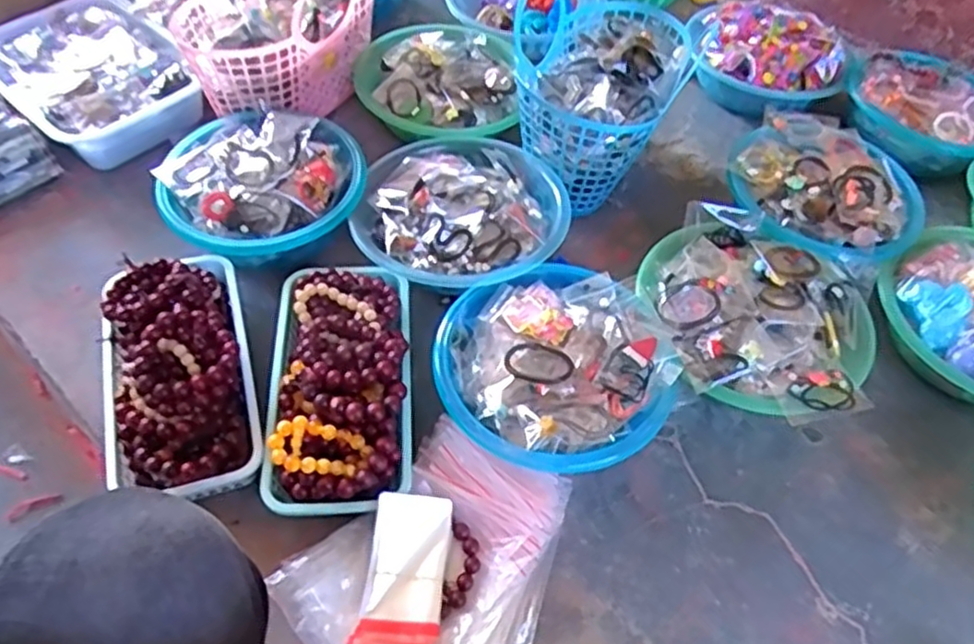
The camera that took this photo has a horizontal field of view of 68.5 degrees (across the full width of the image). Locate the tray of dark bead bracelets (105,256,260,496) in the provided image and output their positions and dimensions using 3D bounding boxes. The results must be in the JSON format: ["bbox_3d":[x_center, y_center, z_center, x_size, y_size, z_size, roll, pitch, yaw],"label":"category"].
[{"bbox_3d":[-0.293,0.038,0.677,0.126,0.110,0.258,-10,55,-12],"label":"tray of dark bead bracelets"}]

